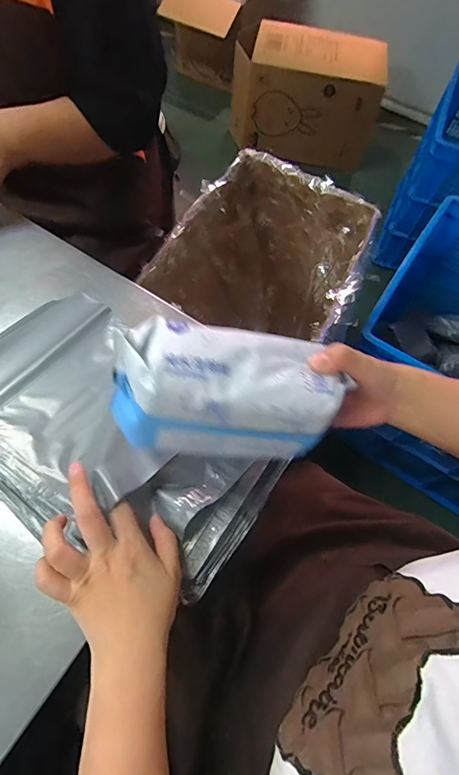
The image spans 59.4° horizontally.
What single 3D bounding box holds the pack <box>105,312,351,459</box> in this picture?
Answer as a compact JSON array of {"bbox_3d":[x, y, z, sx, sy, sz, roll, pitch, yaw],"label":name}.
[{"bbox_3d":[0.001,0.011,0.336,0.186,0.103,0.086,6,68,-16],"label":"pack"}]

